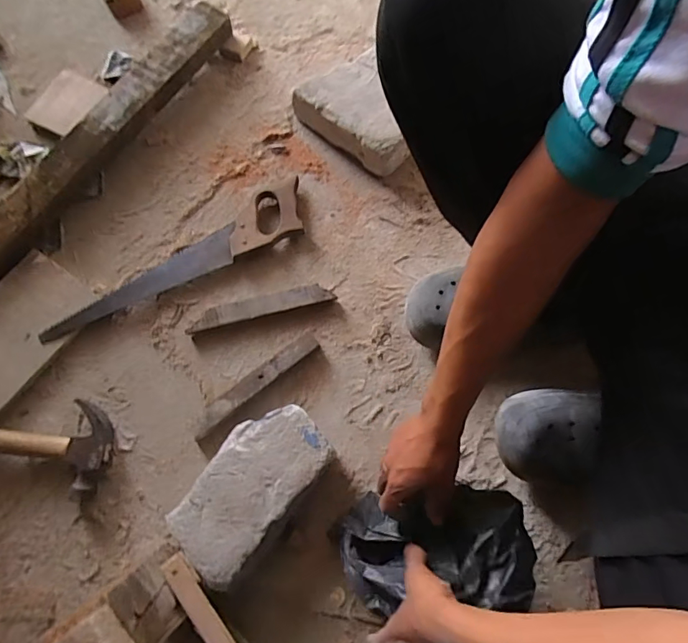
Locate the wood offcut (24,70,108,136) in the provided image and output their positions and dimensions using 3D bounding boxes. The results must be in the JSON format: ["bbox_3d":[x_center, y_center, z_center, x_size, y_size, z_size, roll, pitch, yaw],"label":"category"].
[{"bbox_3d":[-0.467,-0.370,0.762,0.073,0.011,0.116,40,79,-11],"label":"wood offcut"}]

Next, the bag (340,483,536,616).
[{"bbox_3d":[0.098,0.252,0.507,0.204,0.058,0.110,-11,72,16],"label":"bag"}]

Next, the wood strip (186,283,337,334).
[{"bbox_3d":[-0.121,-0.021,0.657,0.207,0.024,0.029,-13,73,-4],"label":"wood strip"}]

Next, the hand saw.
[{"bbox_3d":[-0.235,-0.079,0.671,0.417,0.026,0.081,-34,76,-10],"label":"hand saw"}]

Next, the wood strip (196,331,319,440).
[{"bbox_3d":[-0.119,0.082,0.626,0.195,0.023,0.031,-37,76,-10],"label":"wood strip"}]

